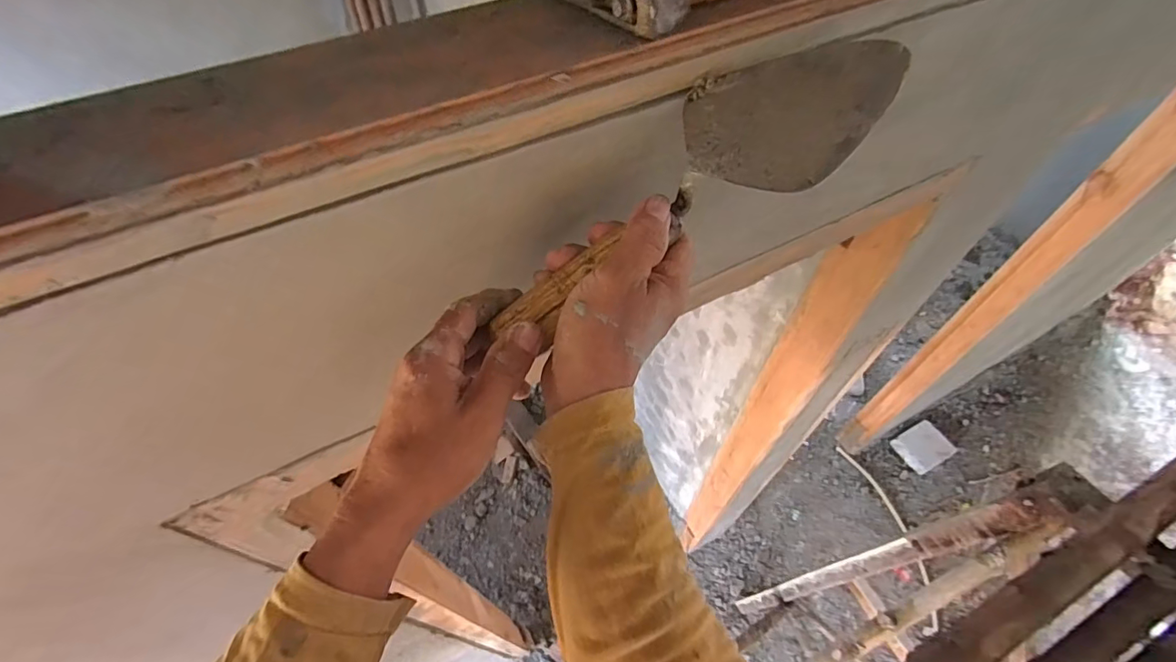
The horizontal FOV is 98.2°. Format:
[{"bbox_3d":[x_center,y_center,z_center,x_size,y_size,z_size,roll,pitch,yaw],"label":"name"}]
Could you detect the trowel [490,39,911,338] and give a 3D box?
[{"bbox_3d":[0.070,-0.090,0.287,0.284,0.031,0.082,-36,62,-5],"label":"trowel"}]

